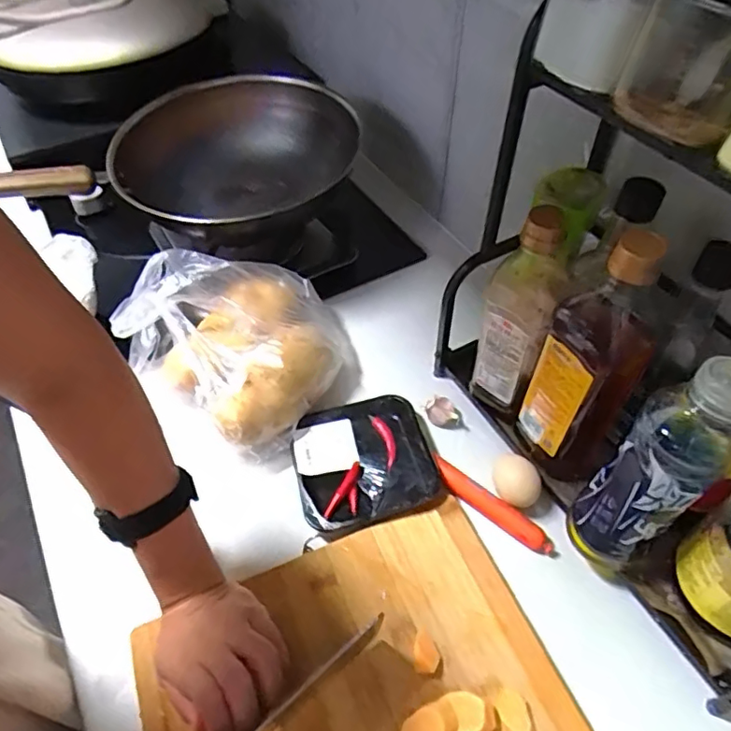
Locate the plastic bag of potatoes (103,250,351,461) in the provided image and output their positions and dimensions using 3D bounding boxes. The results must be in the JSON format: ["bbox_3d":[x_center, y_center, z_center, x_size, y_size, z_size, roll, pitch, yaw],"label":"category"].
[{"bbox_3d":[-0.140,-0.037,0.618,0.221,0.106,0.190,29,56,22],"label":"plastic bag of potatoes"}]

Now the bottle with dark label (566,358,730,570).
[{"bbox_3d":[0.223,0.082,0.439,0.077,0.235,0.063,-32,57,-23],"label":"bottle with dark label"}]

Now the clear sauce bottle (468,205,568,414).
[{"bbox_3d":[0.137,-0.043,0.524,0.056,0.220,0.044,25,55,19],"label":"clear sauce bottle"}]

